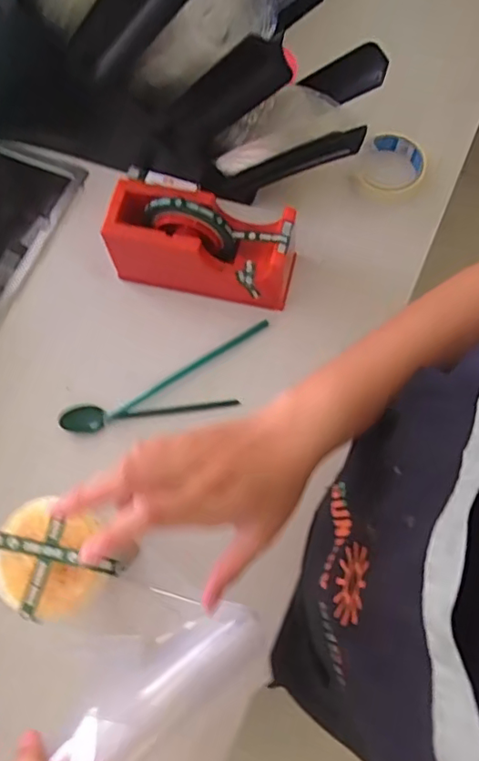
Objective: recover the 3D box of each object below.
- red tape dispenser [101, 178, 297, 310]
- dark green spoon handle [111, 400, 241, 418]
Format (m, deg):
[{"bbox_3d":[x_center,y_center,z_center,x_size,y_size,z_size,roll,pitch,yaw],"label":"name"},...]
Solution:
[{"bbox_3d":[-0.043,-0.152,0.617,0.201,0.108,0.075,12,73,4],"label":"red tape dispenser"},{"bbox_3d":[-0.071,0.033,0.616,0.139,0.004,0.009,-6,72,-1],"label":"dark green spoon handle"}]

